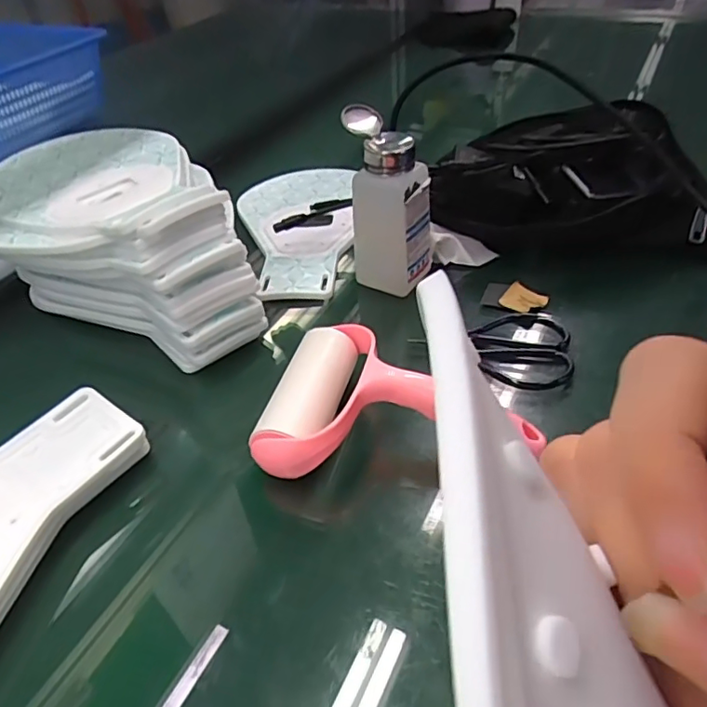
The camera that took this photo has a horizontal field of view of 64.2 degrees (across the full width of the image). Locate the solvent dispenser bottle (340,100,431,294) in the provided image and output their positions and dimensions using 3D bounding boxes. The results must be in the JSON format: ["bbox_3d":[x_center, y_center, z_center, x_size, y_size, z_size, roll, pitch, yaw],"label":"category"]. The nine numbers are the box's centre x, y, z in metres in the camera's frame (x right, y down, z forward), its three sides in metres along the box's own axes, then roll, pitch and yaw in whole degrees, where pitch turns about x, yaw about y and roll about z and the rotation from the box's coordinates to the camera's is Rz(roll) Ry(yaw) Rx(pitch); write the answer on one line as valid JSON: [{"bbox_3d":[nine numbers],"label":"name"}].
[{"bbox_3d":[0.026,-0.124,0.476,0.074,0.137,0.051,14,45,21],"label":"solvent dispenser bottle"}]

